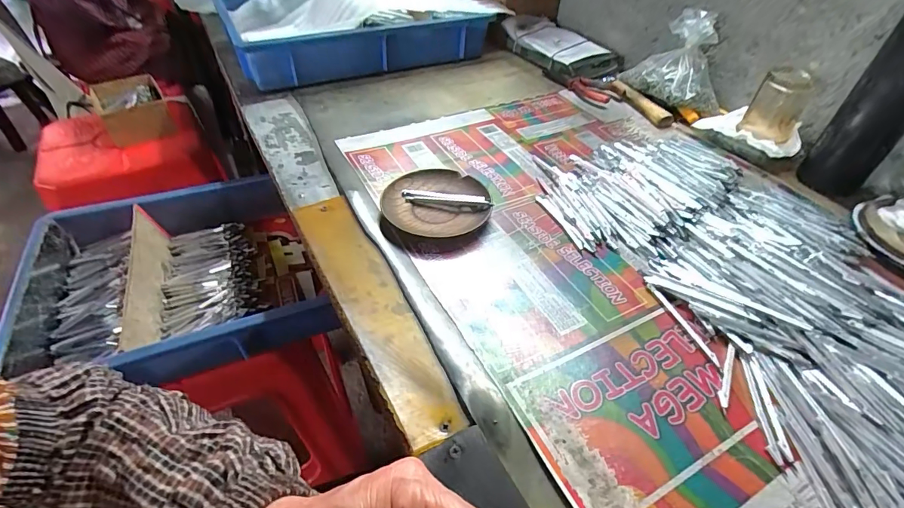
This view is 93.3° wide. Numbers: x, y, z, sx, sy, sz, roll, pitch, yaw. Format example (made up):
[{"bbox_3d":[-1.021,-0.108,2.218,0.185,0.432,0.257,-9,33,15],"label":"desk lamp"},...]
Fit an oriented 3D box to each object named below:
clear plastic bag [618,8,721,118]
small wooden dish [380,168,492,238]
[{"bbox_3d":[0.332,-0.278,0.626,0.070,0.121,0.155,-32,54,-29],"label":"clear plastic bag"},{"bbox_3d":[-0.018,-0.057,0.461,0.110,0.019,0.108,1,45,-1],"label":"small wooden dish"}]

